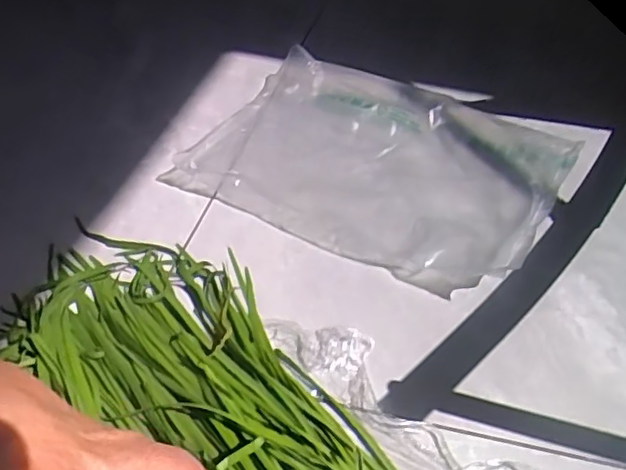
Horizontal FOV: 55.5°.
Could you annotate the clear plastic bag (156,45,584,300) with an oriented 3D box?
[{"bbox_3d":[0.060,-0.077,0.587,0.334,0.030,0.235,20,51,22],"label":"clear plastic bag"}]

